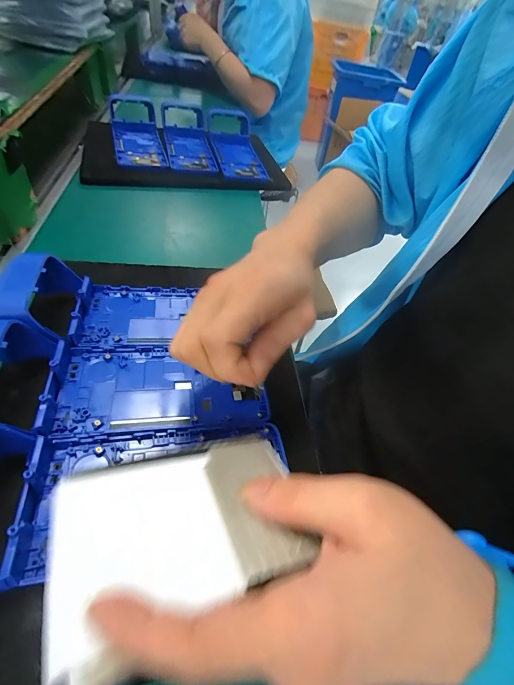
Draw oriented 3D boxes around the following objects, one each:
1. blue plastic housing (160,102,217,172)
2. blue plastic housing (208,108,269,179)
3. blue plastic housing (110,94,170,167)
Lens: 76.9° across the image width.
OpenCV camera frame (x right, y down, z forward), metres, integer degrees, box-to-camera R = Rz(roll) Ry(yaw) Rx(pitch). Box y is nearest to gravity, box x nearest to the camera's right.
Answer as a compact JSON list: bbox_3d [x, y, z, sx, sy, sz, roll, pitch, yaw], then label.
[{"bbox_3d":[-0.129,-0.383,0.602,0.085,0.051,0.228,-5,50,-15],"label":"blue plastic housing"},{"bbox_3d":[-0.039,-0.384,0.614,0.087,0.049,0.225,-4,50,-14],"label":"blue plastic housing"},{"bbox_3d":[-0.218,-0.382,0.583,0.085,0.068,0.247,-10,49,-14],"label":"blue plastic housing"}]

